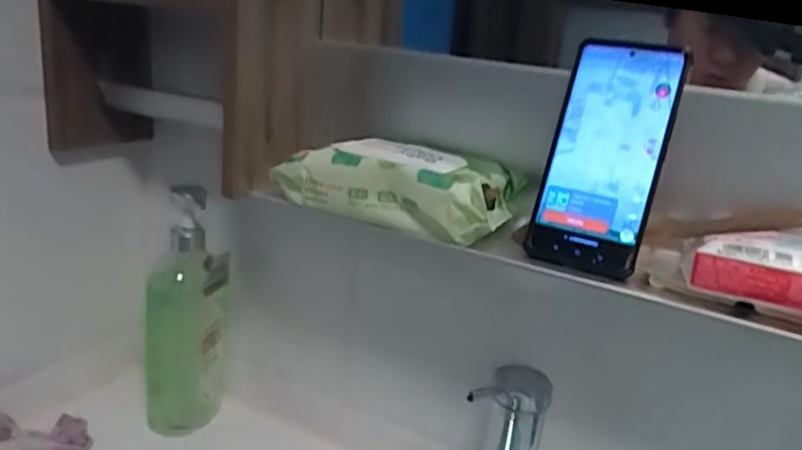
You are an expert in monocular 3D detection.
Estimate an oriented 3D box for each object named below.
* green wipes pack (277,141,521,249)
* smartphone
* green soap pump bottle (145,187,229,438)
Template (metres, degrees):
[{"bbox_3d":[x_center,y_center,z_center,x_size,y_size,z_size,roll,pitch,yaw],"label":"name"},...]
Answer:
[{"bbox_3d":[-0.008,-0.037,0.537,0.201,0.052,0.098,14,20,24],"label":"green wipes pack"},{"bbox_3d":[0.147,-0.049,0.471,0.079,0.165,0.014,16,0,27],"label":"smartphone"},{"bbox_3d":[-0.238,0.099,0.729,0.089,0.285,0.074,-1,19,-22],"label":"green soap pump bottle"}]

